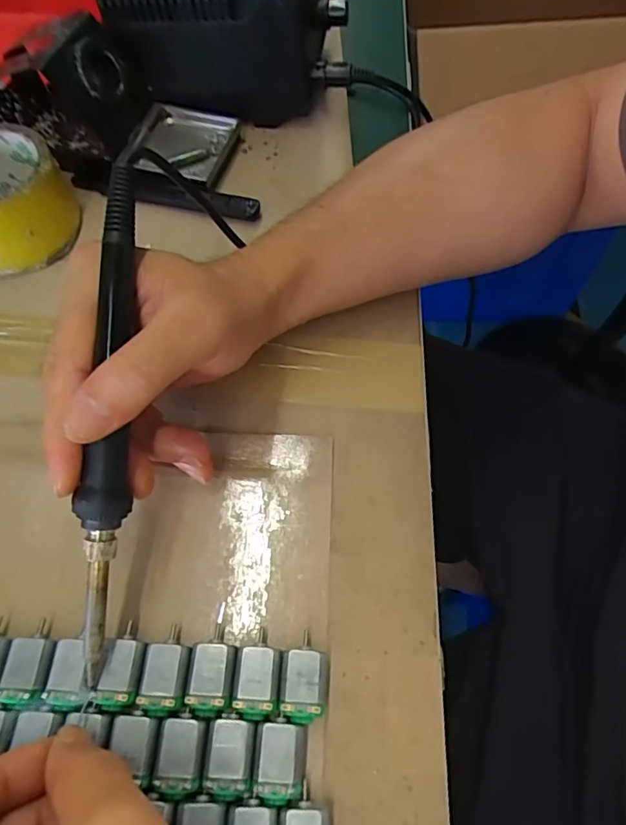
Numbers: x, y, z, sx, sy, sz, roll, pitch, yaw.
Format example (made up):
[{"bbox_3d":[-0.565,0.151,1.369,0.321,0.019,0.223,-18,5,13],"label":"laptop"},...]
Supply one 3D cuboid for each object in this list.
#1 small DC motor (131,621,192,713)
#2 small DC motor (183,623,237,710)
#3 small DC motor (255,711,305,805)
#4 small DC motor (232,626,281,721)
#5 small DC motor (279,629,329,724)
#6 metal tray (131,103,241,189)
[{"bbox_3d":[-0.062,0.110,0.220,0.020,0.015,0.032,4,63,2],"label":"small DC motor"},{"bbox_3d":[-0.042,0.108,0.221,0.019,0.013,0.031,3,63,2],"label":"small DC motor"},{"bbox_3d":[-0.013,0.138,0.207,0.019,0.016,0.028,2,63,1],"label":"small DC motor"},{"bbox_3d":[-0.023,0.111,0.219,0.019,0.014,0.032,1,63,1],"label":"small DC motor"},{"bbox_3d":[-0.003,0.113,0.219,0.020,0.016,0.031,4,63,2],"label":"small DC motor"},{"bbox_3d":[-0.095,-0.191,0.371,0.067,0.016,0.065,17,65,9],"label":"metal tray"}]

